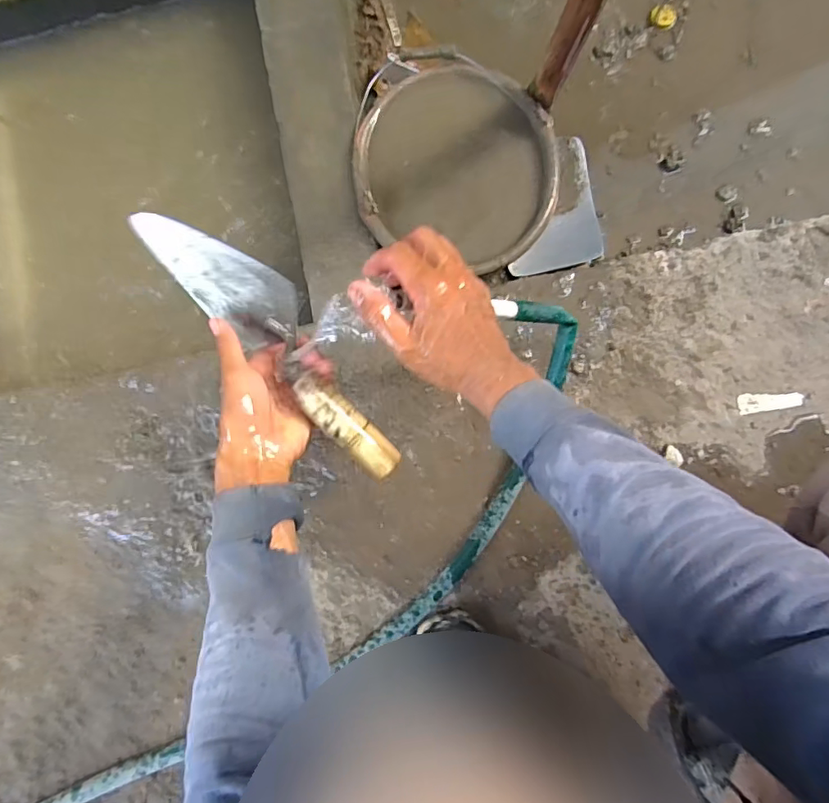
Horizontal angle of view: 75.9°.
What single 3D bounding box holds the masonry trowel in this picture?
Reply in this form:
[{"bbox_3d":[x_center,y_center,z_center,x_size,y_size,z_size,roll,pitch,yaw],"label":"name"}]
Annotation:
[{"bbox_3d":[-0.125,-0.052,0.498,0.078,0.064,0.308,-40,90,0],"label":"masonry trowel"}]

